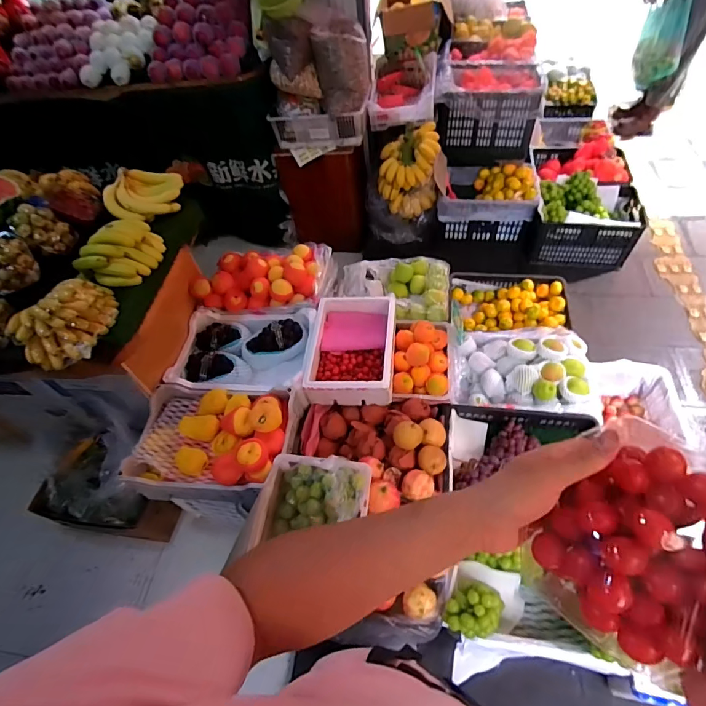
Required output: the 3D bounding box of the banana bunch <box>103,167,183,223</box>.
[{"bbox_3d":[-0.734,-0.562,1.483,0.233,0.110,0.249,1,54,-1],"label":"banana bunch"}]

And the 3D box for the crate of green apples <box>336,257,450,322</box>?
[{"bbox_3d":[0.175,-0.278,1.868,0.487,0.159,0.361,3,54,11],"label":"crate of green apples"}]

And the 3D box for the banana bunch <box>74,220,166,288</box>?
[{"bbox_3d":[-0.725,-0.323,1.322,0.165,0.123,0.256,18,58,20],"label":"banana bunch"}]

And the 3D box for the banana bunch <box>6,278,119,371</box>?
[{"bbox_3d":[-0.788,-0.087,1.156,0.268,0.144,0.142,-41,58,-21],"label":"banana bunch"}]

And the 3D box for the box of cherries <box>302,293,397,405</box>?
[{"bbox_3d":[-0.006,-0.042,1.564,0.310,0.113,0.452,0,53,8],"label":"box of cherries"}]

